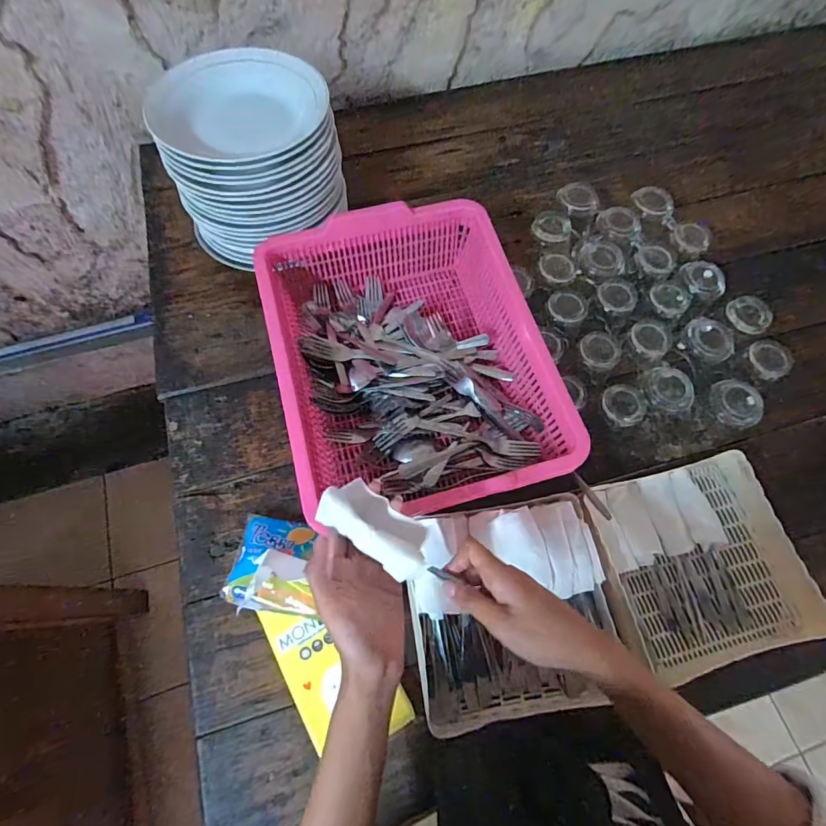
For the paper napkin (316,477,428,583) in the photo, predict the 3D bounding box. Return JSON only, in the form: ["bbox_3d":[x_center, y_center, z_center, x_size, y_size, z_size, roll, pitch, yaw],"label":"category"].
[{"bbox_3d":[-0.029,0.089,0.362,0.093,0.013,0.042,35,70,-6],"label":"paper napkin"}]

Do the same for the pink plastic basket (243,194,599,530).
[{"bbox_3d":[-0.009,-0.064,0.596,0.305,0.134,0.397,-15,69,-7],"label":"pink plastic basket"}]

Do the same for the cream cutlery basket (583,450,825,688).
[{"bbox_3d":[0.328,0.175,0.532,0.212,0.055,0.220,-13,68,-7],"label":"cream cutlery basket"}]

